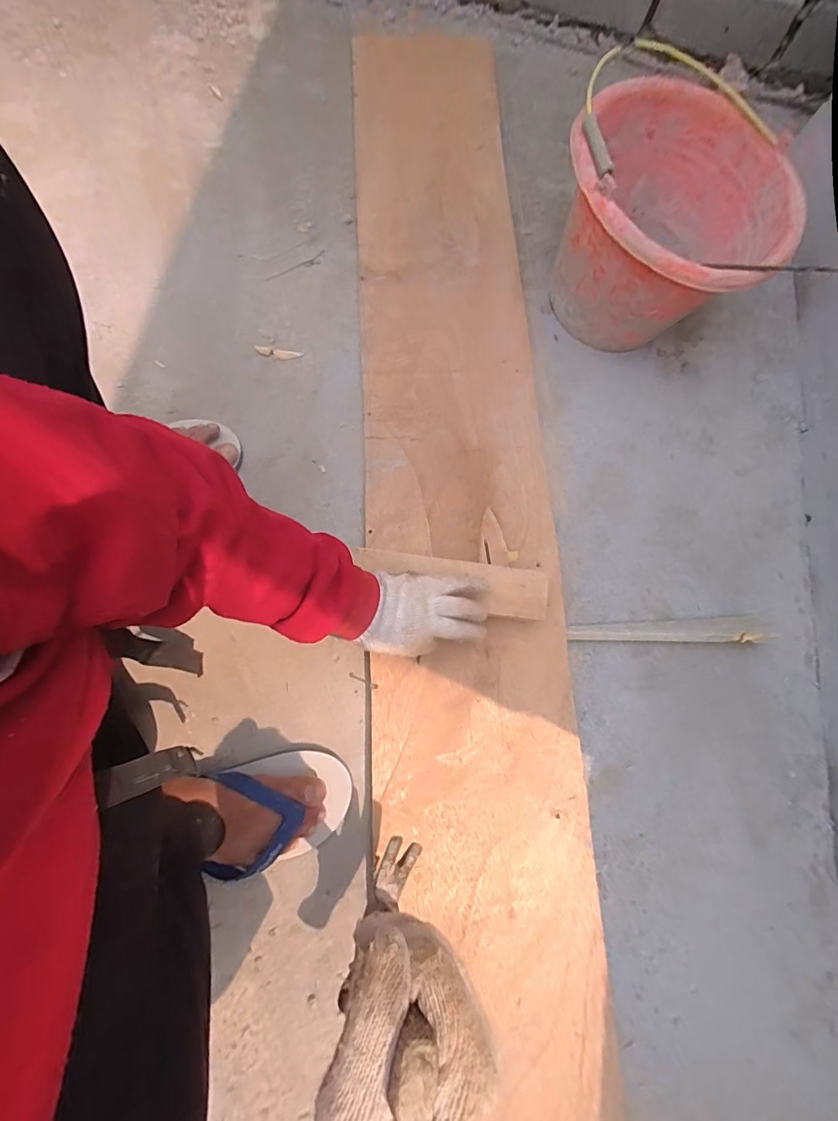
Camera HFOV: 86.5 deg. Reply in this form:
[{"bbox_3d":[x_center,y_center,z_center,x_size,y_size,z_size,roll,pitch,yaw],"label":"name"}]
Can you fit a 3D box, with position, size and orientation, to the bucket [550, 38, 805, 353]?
[{"bbox_3d":[0.311,-0.430,0.587,0.265,0.212,0.259,1,77,-5],"label":"bucket"}]

